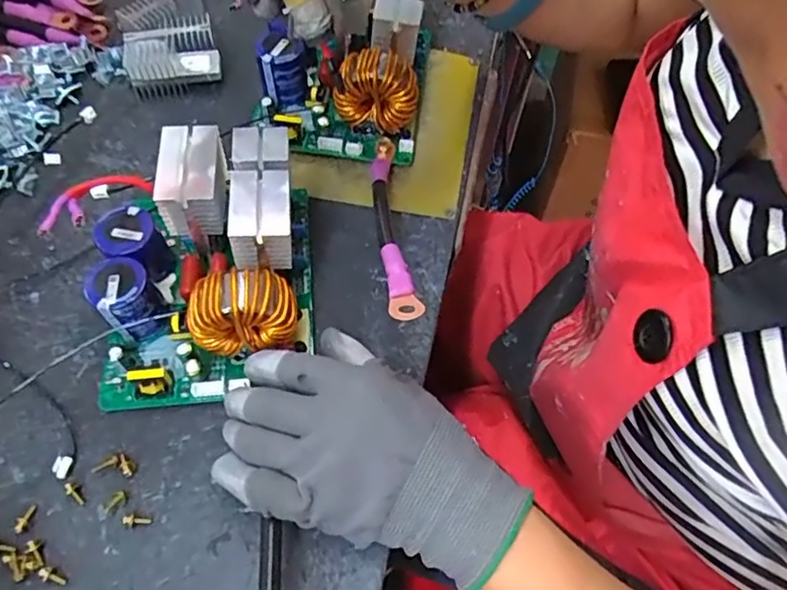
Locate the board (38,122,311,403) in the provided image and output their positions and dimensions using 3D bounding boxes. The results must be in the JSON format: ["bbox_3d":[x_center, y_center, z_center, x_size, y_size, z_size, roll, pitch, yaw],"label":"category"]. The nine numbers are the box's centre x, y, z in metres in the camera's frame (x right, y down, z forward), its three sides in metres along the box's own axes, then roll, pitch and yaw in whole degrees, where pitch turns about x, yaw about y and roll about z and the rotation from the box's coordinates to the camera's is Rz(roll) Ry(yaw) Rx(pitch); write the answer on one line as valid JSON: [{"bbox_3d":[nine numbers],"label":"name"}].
[{"bbox_3d":[-0.113,-0.018,0.348,0.121,0.073,0.138,-6,61,-5],"label":"board"}]

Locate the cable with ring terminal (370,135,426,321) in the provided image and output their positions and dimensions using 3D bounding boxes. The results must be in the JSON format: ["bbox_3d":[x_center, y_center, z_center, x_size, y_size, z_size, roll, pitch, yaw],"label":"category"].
[{"bbox_3d":[-0.001,-0.043,0.366,0.018,0.036,0.188,-4,34,-3],"label":"cable with ring terminal"}]

